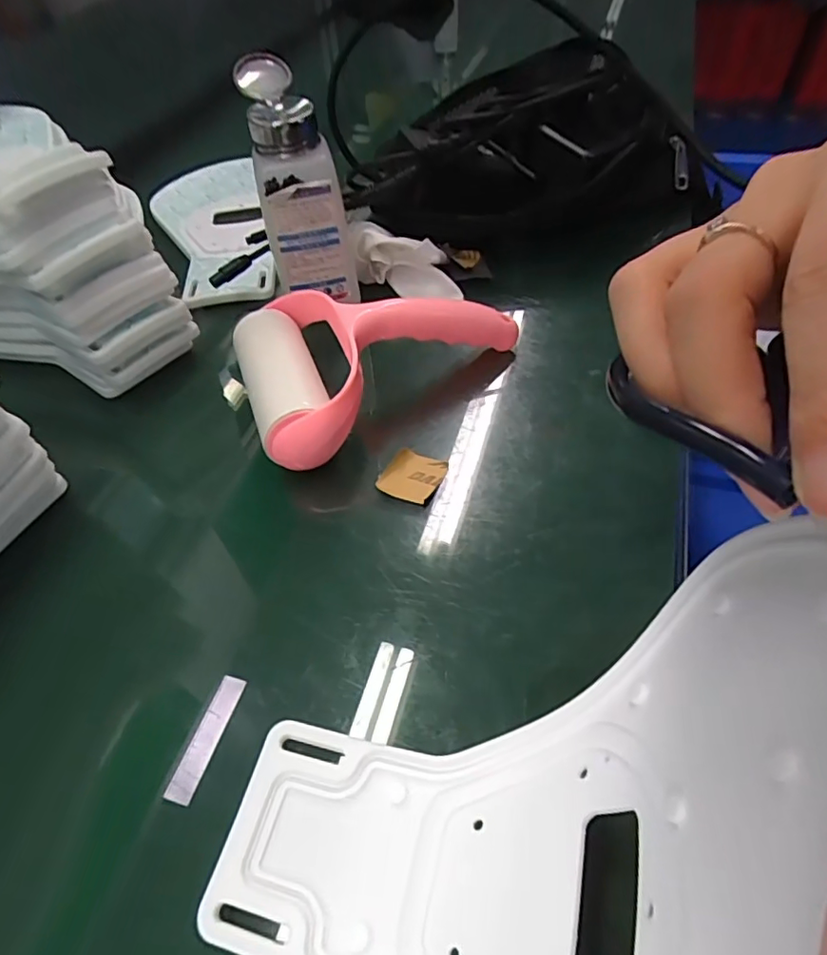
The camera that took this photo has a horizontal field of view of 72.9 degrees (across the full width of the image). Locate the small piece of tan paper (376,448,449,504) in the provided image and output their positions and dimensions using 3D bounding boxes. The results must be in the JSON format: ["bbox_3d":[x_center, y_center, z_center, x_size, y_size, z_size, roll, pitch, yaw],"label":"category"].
[{"bbox_3d":[-0.001,-0.001,0.309,0.032,0.005,0.031,18,55,16],"label":"small piece of tan paper"}]

